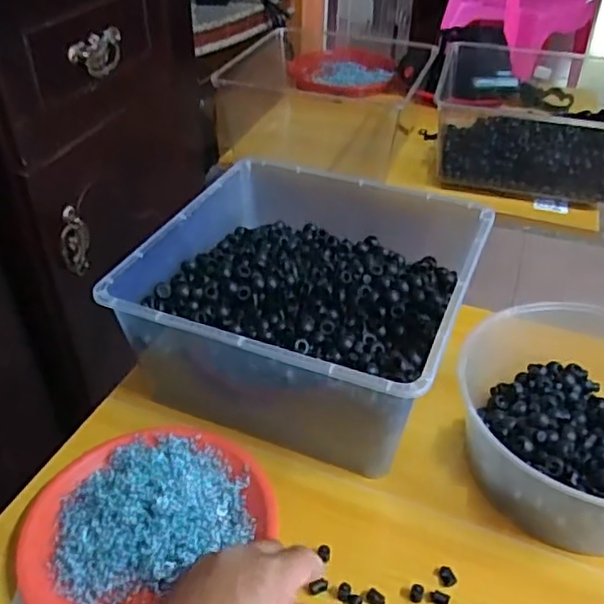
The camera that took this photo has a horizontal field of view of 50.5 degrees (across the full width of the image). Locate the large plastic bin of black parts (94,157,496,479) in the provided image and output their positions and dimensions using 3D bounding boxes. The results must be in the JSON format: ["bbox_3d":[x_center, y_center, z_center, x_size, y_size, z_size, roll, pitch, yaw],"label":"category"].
[{"bbox_3d":[0.008,0.000,0.659,0.300,0.132,0.294,16,41,18],"label":"large plastic bin of black parts"}]

